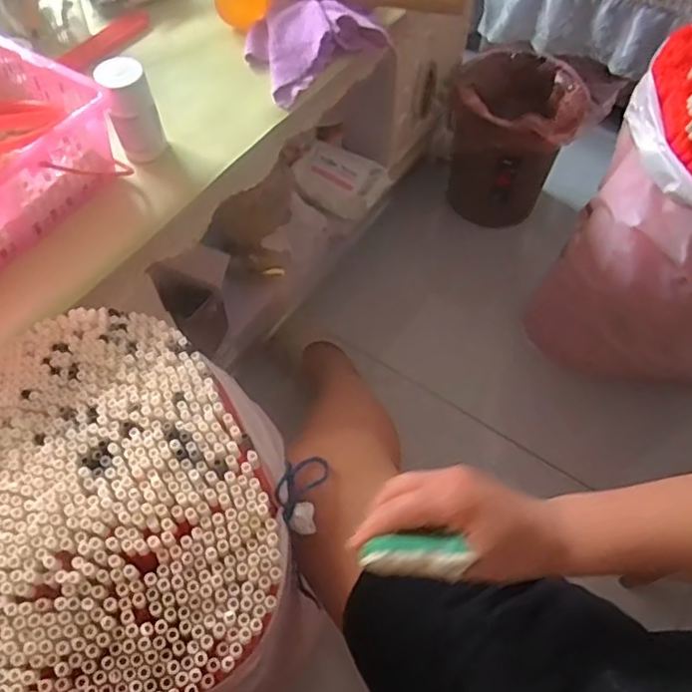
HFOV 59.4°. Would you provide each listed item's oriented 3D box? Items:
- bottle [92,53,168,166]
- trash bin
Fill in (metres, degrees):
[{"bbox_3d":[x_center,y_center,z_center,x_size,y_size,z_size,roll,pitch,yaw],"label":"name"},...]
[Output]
[{"bbox_3d":[-0.223,-0.243,0.639,0.050,0.101,0.047,-24,62,-15],"label":"bottle"},{"bbox_3d":[0.310,-0.391,1.189,0.228,0.273,0.228,29,62,16],"label":"trash bin"}]

